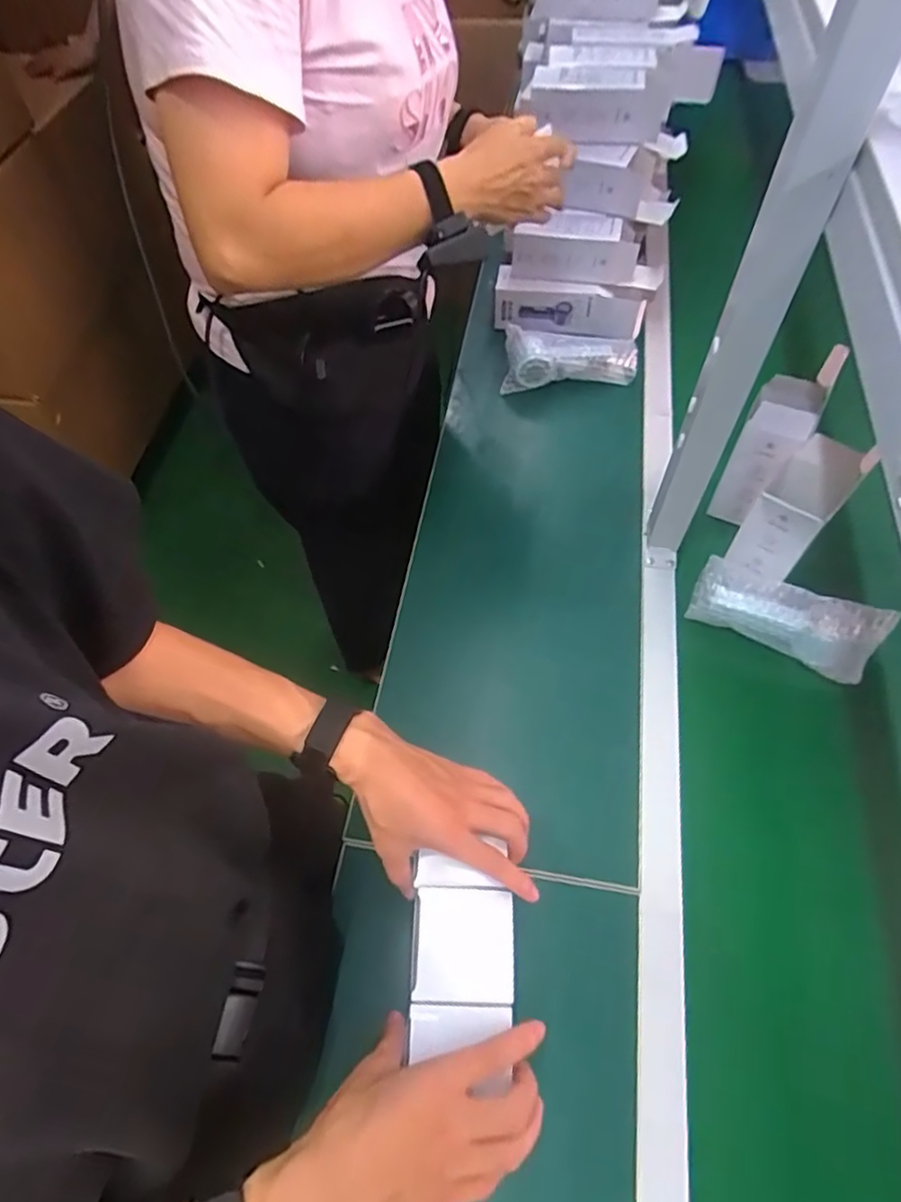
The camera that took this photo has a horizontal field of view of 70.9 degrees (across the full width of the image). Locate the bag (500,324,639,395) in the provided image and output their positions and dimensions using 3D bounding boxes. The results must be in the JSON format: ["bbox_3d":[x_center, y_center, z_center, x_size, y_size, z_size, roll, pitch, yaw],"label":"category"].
[{"bbox_3d":[0.189,-0.382,1.016,0.213,0.091,0.080,-5,56,-2],"label":"bag"}]

